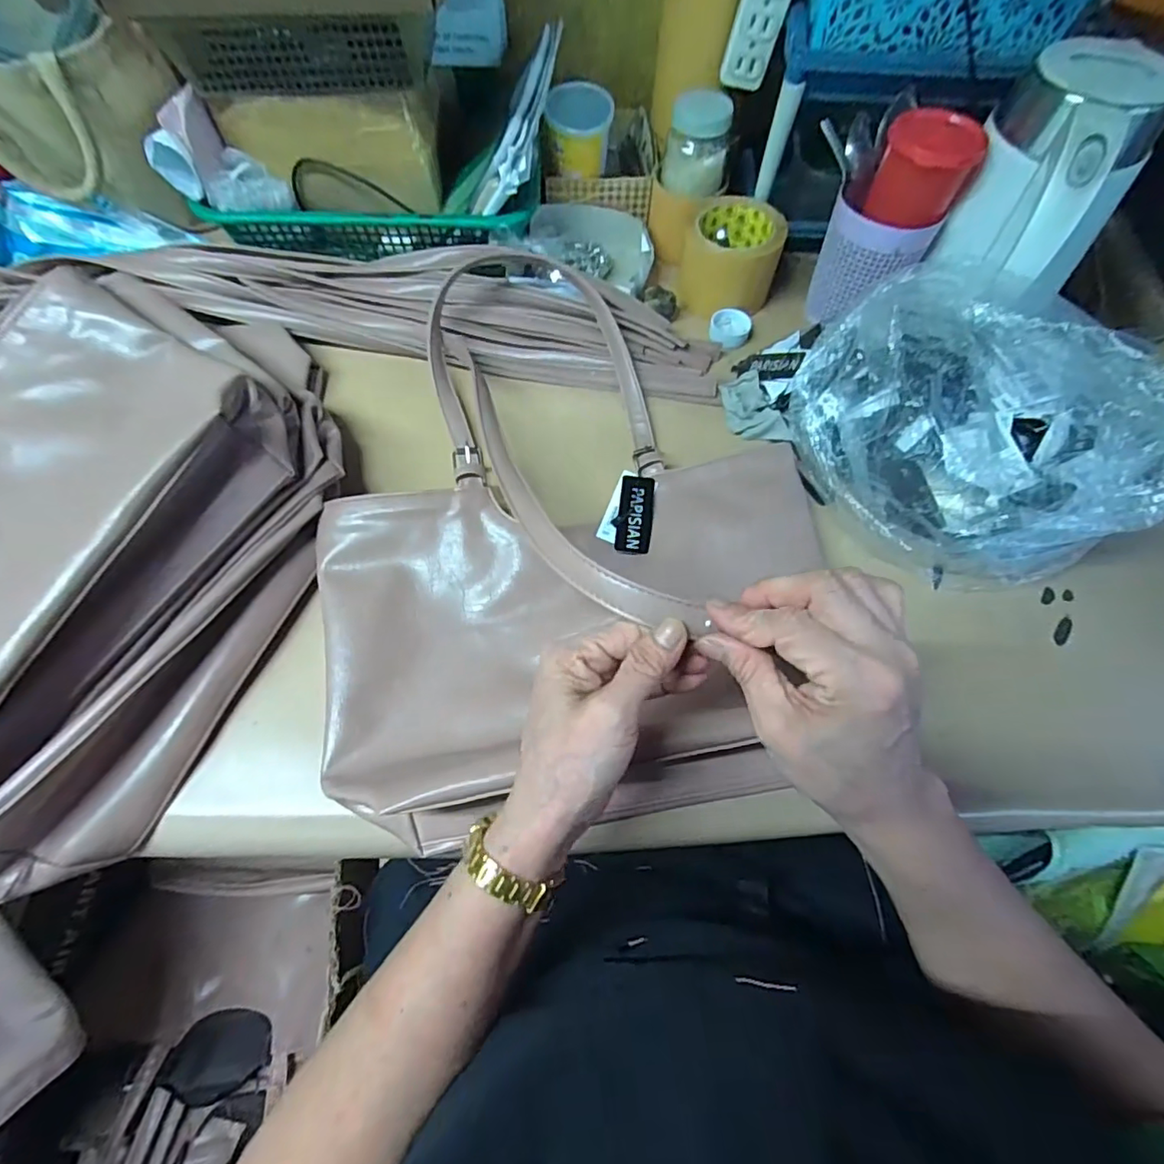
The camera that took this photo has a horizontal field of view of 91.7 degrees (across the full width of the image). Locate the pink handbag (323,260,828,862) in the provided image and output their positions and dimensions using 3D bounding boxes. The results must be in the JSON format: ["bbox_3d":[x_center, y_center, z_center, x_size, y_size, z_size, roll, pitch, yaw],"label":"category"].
[{"bbox_3d":[-0.005,-0.087,0.429,0.379,0.163,0.495,-1,64,-2],"label":"pink handbag"}]

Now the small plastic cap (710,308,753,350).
[{"bbox_3d":[0.155,-0.263,0.590,0.042,0.023,0.038,12,64,5],"label":"small plastic cap"}]

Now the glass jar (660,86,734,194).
[{"bbox_3d":[0.120,-0.441,0.577,0.059,0.081,0.059,0,64,-1],"label":"glass jar"}]

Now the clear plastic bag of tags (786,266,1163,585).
[{"bbox_3d":[0.307,-0.121,0.454,0.210,0.127,0.245,-19,66,-10],"label":"clear plastic bag of tags"}]

